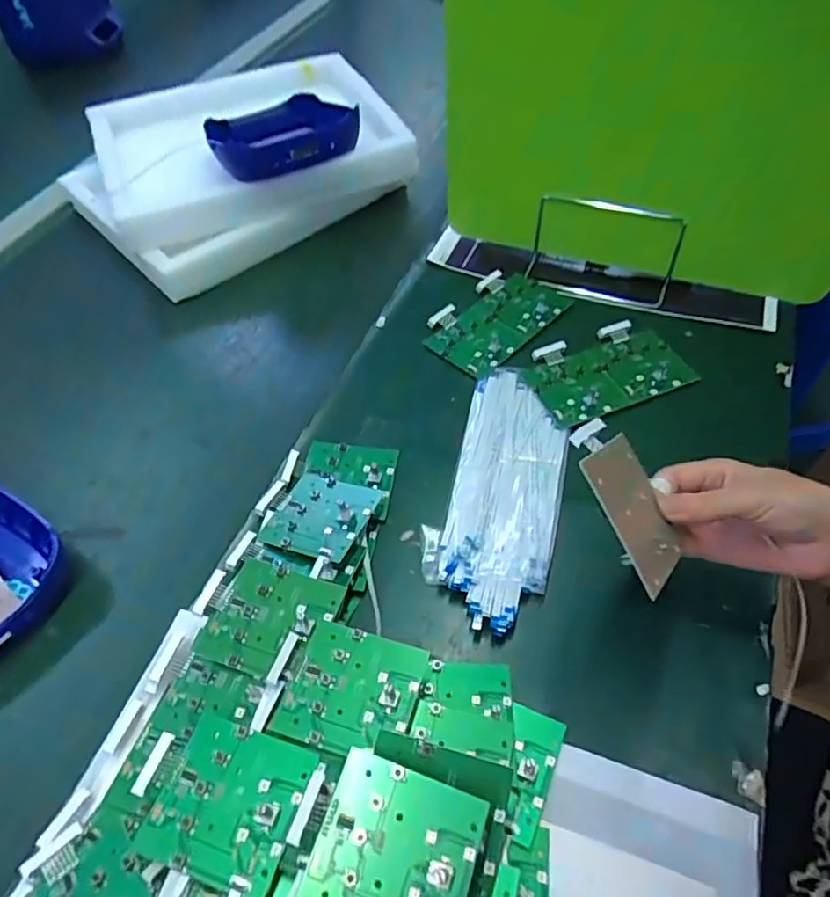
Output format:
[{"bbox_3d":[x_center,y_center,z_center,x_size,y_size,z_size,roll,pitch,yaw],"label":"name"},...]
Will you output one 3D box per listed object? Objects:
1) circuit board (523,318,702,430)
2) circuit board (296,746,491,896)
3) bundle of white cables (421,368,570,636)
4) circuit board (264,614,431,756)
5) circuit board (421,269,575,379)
[{"bbox_3d":[0.183,-0.077,0.565,0.143,0.008,0.094,-20,57,-9],"label":"circuit board"},{"bbox_3d":[-0.010,0.205,0.302,0.079,0.004,0.074,15,61,12],"label":"circuit board"},{"bbox_3d":[0.073,0.026,0.490,0.092,0.013,0.244,12,58,12],"label":"bundle of white cables"},{"bbox_3d":[-0.039,0.151,0.373,0.079,0.008,0.074,13,58,13],"label":"circuit board"},{"bbox_3d":[0.082,-0.136,0.613,0.140,0.010,0.094,-40,62,-21],"label":"circuit board"}]

